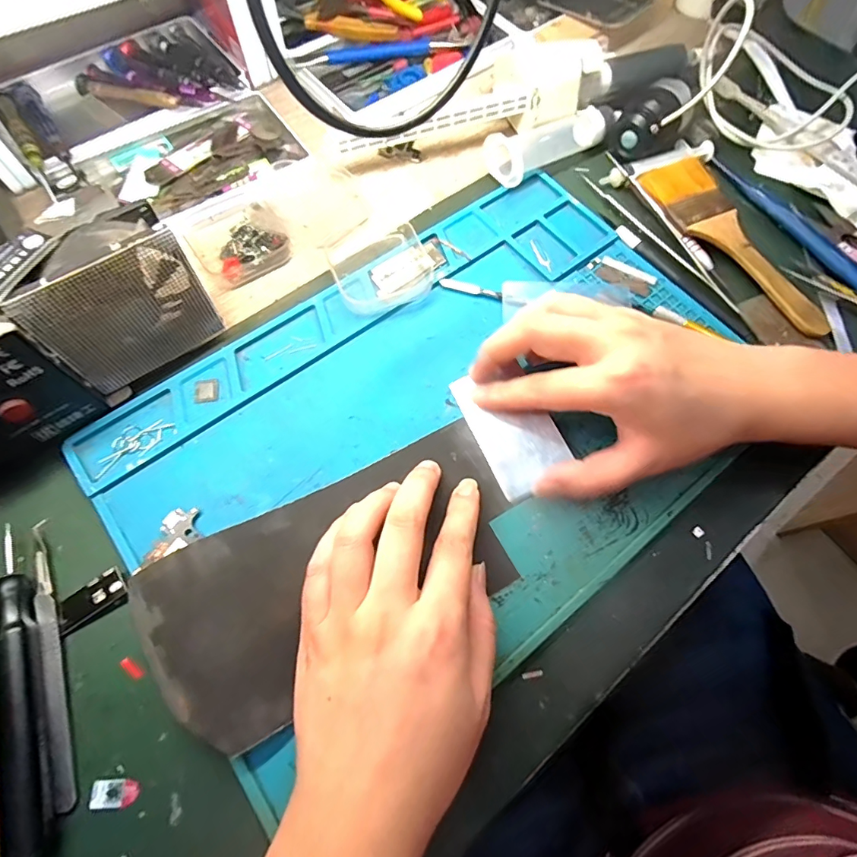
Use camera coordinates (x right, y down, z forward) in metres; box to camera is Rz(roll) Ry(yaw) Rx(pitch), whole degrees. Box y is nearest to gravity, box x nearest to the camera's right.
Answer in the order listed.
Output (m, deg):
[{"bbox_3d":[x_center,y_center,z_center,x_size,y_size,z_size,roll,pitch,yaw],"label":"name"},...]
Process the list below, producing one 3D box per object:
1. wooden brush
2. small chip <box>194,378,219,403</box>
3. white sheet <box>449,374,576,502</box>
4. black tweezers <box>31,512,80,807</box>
[{"bbox_3d":[0.214,-0.130,0.335,0.061,0.014,0.162,-22,71,-10],"label":"wooden brush"},{"bbox_3d":[-0.134,-0.023,0.287,0.014,0.004,0.015,-7,67,-7],"label":"small chip"},{"bbox_3d":[0.048,-0.002,0.282,0.044,0.008,0.080,-25,72,-12],"label":"white sheet"},{"bbox_3d":[-0.184,0.109,0.229,0.010,0.004,0.132,-19,70,-9],"label":"black tweezers"}]

